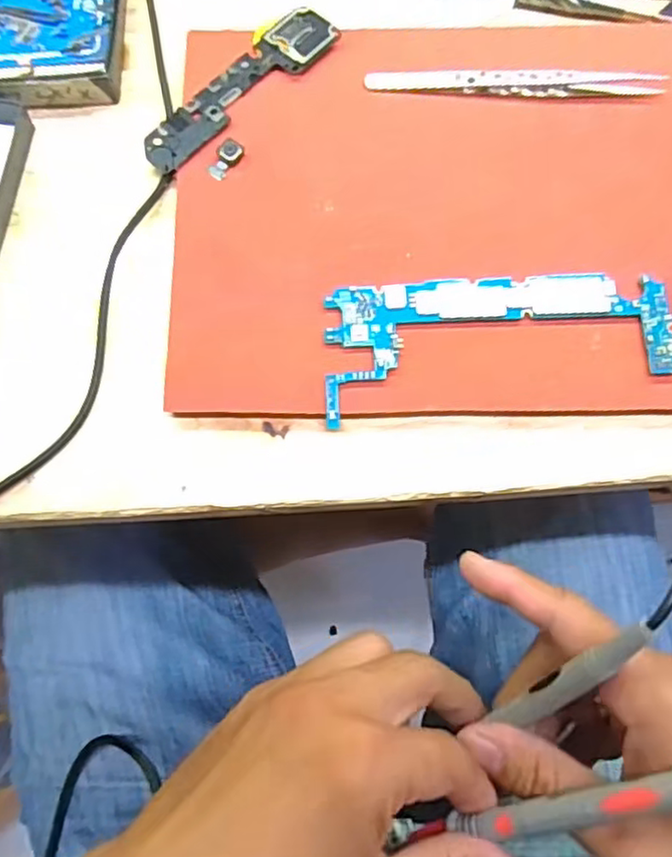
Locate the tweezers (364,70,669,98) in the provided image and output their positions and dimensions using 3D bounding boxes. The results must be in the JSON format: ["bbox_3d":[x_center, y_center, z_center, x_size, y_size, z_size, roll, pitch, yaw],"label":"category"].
[{"bbox_3d":[0.083,-0.161,0.303,0.133,0.007,0.009,3,74,2],"label":"tweezers"}]

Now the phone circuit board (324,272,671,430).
[{"bbox_3d":[0.068,-0.037,0.270,0.145,0.005,0.056,-5,76,0],"label":"phone circuit board"}]

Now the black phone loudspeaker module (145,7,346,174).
[{"bbox_3d":[-0.046,-0.160,0.305,0.032,0.004,0.107,43,79,11],"label":"black phone loudspeaker module"}]

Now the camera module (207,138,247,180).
[{"bbox_3d":[-0.050,-0.123,0.295,0.012,0.004,0.020,29,77,8],"label":"camera module"}]

